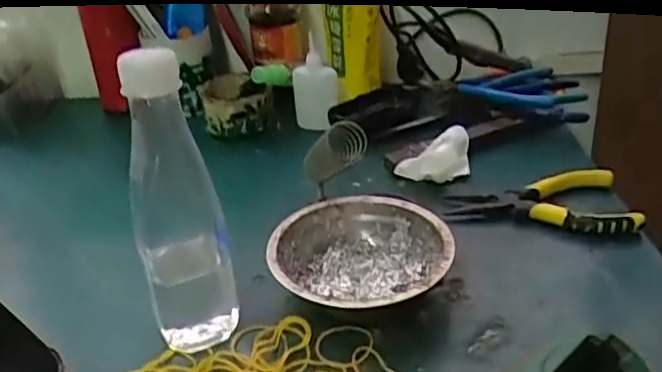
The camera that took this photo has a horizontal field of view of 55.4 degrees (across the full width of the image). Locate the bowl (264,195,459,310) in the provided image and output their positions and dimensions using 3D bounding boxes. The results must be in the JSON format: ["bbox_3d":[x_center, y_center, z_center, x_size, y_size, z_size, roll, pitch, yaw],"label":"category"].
[{"bbox_3d":[0.021,0.055,0.458,0.125,0.042,0.125,-3,30,2],"label":"bowl"}]

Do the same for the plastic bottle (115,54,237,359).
[{"bbox_3d":[-0.094,0.011,0.385,0.058,0.179,0.053,-9,31,-9],"label":"plastic bottle"}]

